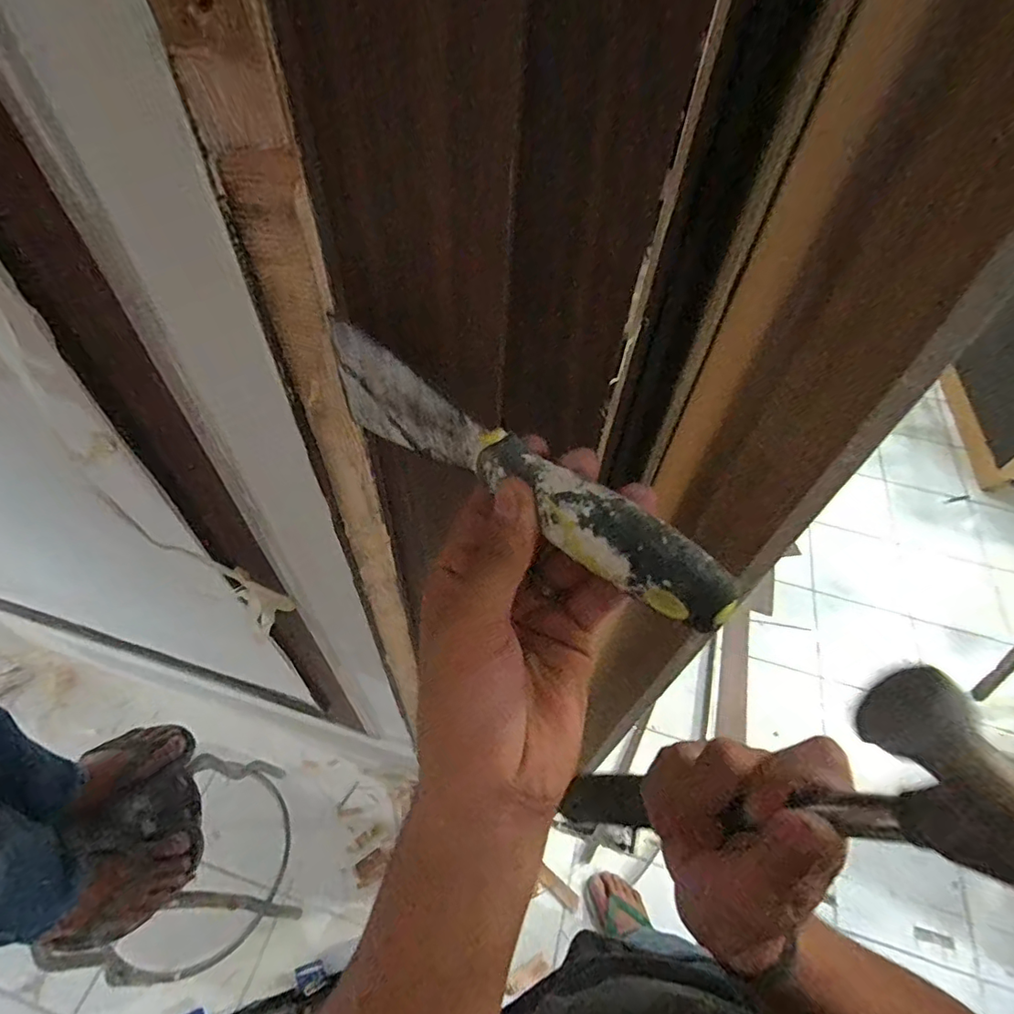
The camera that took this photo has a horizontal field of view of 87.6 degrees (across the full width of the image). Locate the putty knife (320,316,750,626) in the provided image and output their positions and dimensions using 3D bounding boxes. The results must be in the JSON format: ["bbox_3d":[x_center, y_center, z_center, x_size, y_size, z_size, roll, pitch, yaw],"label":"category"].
[{"bbox_3d":[-0.002,-0.017,0.204,0.188,0.050,0.019,34,59,26],"label":"putty knife"}]

